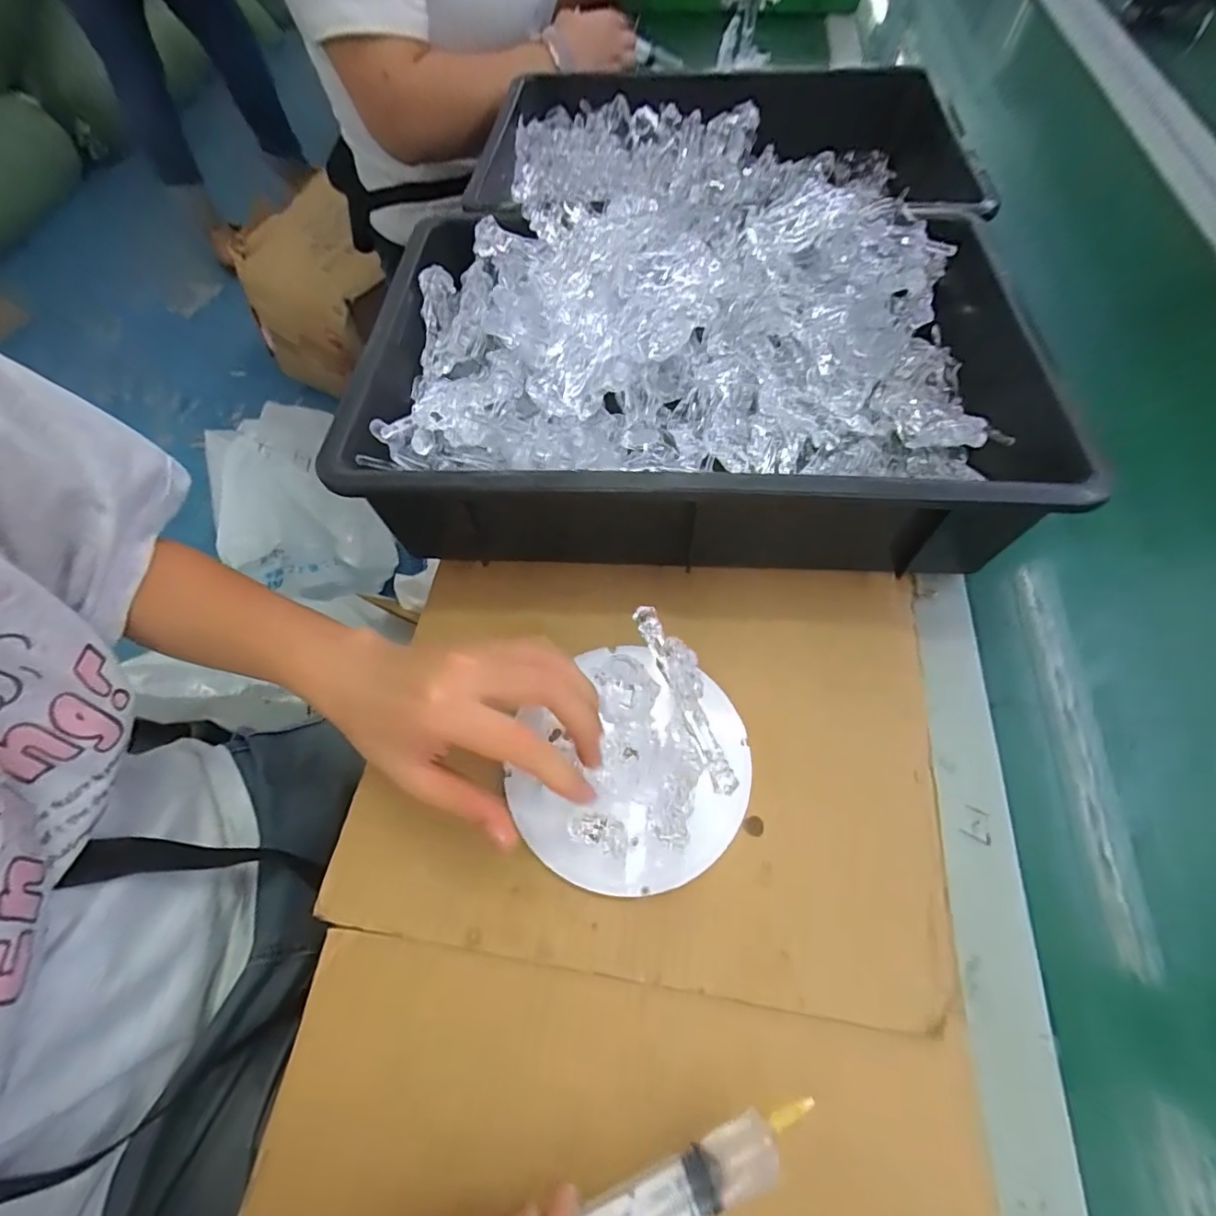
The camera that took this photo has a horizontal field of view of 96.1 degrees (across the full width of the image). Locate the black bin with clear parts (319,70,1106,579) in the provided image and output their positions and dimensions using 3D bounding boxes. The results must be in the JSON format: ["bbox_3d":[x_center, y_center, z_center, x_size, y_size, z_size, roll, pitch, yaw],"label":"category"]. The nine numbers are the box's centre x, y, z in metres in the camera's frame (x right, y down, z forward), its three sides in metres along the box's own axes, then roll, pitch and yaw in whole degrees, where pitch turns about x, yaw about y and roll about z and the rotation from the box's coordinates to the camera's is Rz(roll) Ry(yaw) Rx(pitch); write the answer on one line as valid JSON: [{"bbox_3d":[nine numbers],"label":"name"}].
[{"bbox_3d":[0.049,-0.157,0.356,0.405,0.123,0.251,6,61,-2],"label":"black bin with clear parts"}]

